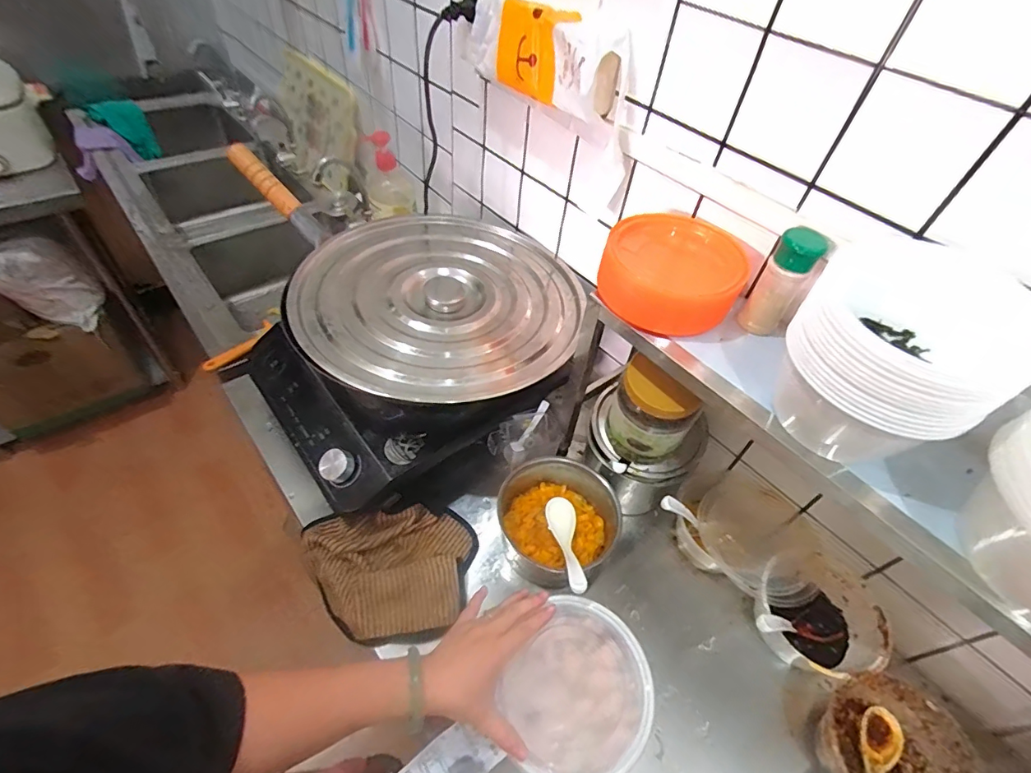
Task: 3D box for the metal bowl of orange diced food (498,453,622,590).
[{"bbox_3d":[0.057,0.182,0.645,0.146,0.095,0.156,3,49,-4],"label":"metal bowl of orange diced food"}]

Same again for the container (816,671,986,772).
[{"bbox_3d":[0.404,0.398,0.515,0.133,0.075,0.143,15,49,6],"label":"container"}]

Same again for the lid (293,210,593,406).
[{"bbox_3d":[-0.109,-0.135,0.708,0.403,0.056,0.419,3,49,-4],"label":"lid"}]

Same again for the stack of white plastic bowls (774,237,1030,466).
[{"bbox_3d":[0.318,-0.026,0.416,0.153,0.140,0.148,-25,57,-25],"label":"stack of white plastic bowls"}]

